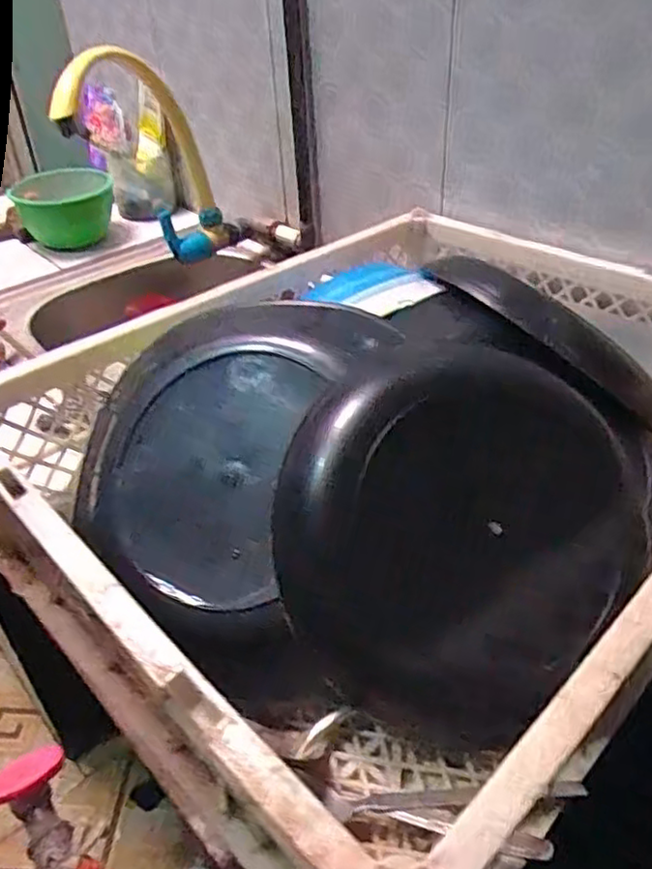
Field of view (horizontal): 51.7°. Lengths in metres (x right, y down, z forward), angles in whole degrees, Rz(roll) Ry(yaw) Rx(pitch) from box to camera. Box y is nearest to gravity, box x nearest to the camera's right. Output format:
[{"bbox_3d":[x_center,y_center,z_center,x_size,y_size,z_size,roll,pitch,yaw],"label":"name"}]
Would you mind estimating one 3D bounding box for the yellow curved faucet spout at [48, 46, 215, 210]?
[{"bbox_3d":[-0.212,-0.349,0.787,0.058,0.239,0.099,31,88,34],"label":"yellow curved faucet spout"}]

